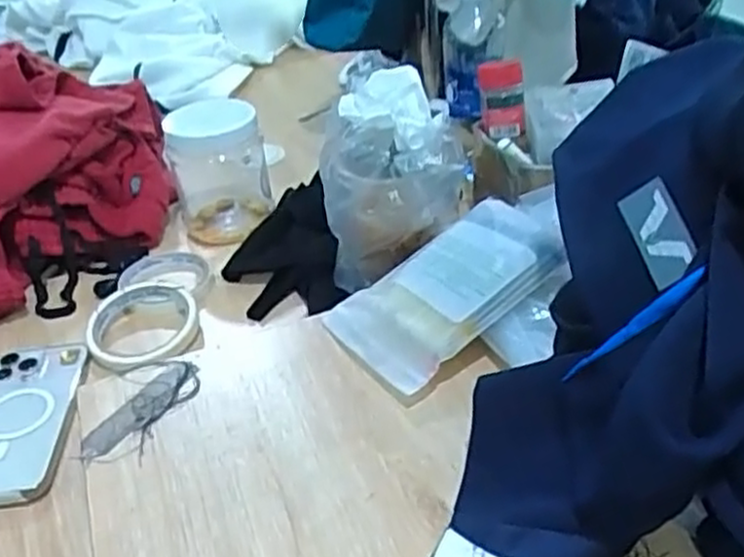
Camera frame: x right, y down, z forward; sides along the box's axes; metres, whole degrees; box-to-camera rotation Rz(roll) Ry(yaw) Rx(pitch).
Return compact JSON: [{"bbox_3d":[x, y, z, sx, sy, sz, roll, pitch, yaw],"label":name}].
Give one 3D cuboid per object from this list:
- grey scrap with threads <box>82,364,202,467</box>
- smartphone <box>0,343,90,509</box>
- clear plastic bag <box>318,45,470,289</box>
[{"bbox_3d":[-0.158,0.092,0.532,0.045,0.005,0.097,10,38,21],"label":"grey scrap with threads"},{"bbox_3d":[-0.271,0.107,0.584,0.083,0.018,0.162,-9,36,-5],"label":"smartphone"},{"bbox_3d":[0.019,-0.080,0.605,0.113,0.175,0.078,1,36,9],"label":"clear plastic bag"}]

